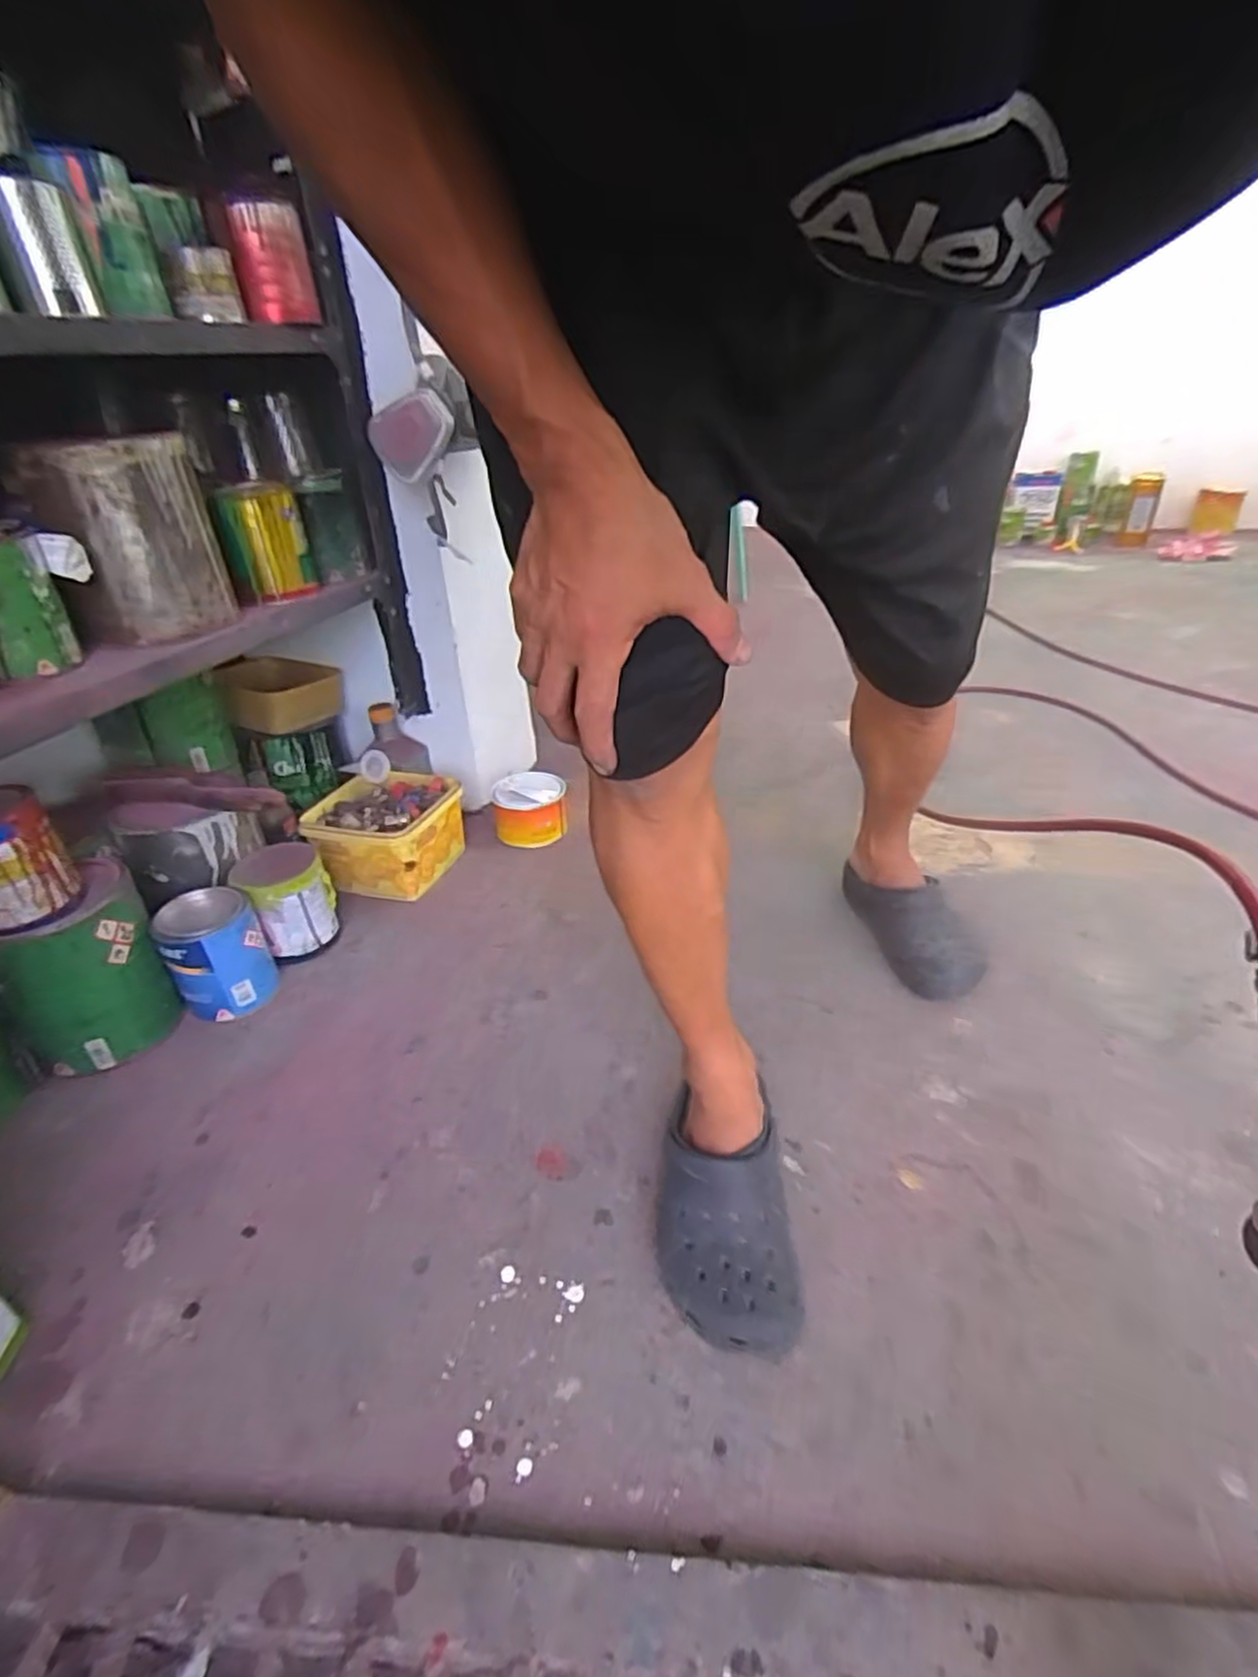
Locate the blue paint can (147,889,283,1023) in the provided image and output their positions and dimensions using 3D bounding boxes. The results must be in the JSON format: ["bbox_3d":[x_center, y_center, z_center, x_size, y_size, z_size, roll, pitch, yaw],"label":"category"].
[{"bbox_3d":[-0.517,0.144,0.929,0.110,0.138,0.106,-2,31,1],"label":"blue paint can"}]

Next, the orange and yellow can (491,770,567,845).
[{"bbox_3d":[-0.168,-0.049,1.262,0.122,0.093,0.093,-2,31,2],"label":"orange and yellow can"}]

